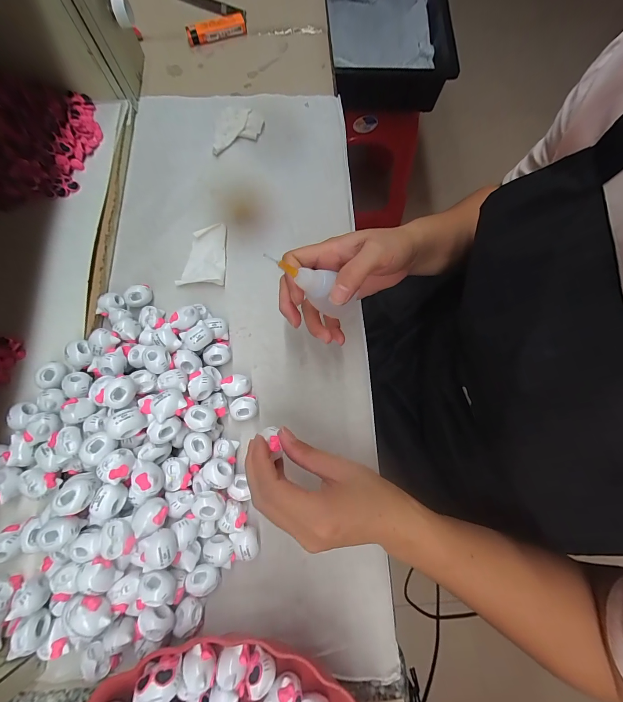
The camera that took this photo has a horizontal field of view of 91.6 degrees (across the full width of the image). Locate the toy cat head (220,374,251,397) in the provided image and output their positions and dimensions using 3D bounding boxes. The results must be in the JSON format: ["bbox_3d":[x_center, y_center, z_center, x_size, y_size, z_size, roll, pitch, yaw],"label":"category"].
[{"bbox_3d":[-0.070,0.033,0.284,0.026,0.020,0.019,-7,75,-2],"label":"toy cat head"}]

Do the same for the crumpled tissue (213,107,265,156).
[{"bbox_3d":[-0.096,-0.275,0.374,0.069,0.017,0.045,-26,76,-7],"label":"crumpled tissue"}]

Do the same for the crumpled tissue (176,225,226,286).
[{"bbox_3d":[-0.115,-0.104,0.325,0.045,0.013,0.069,1,74,0],"label":"crumpled tissue"}]

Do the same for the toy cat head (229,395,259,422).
[{"bbox_3d":[-0.061,0.053,0.279,0.024,0.019,0.022,-8,75,-2],"label":"toy cat head"}]

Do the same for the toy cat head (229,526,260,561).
[{"bbox_3d":[-0.054,0.158,0.250,0.021,0.020,0.023,0,74,0],"label":"toy cat head"}]

